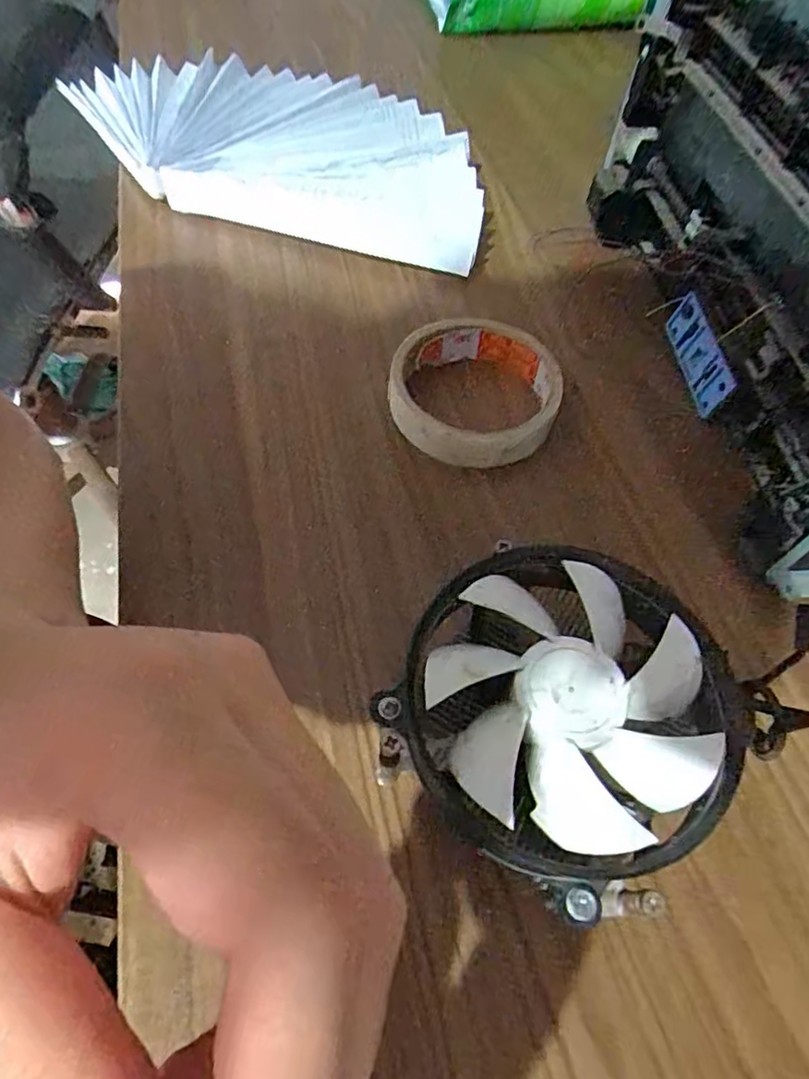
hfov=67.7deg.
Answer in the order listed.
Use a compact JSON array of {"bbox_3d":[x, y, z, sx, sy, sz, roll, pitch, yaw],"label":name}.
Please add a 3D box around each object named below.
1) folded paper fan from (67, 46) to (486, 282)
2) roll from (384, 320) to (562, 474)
[{"bbox_3d":[-0.097,-0.302,0.444,0.347,0.029,0.212,15,59,6],"label":"folded paper fan"},{"bbox_3d":[0.036,-0.078,0.311,0.085,0.026,0.082,5,58,2],"label":"roll"}]

